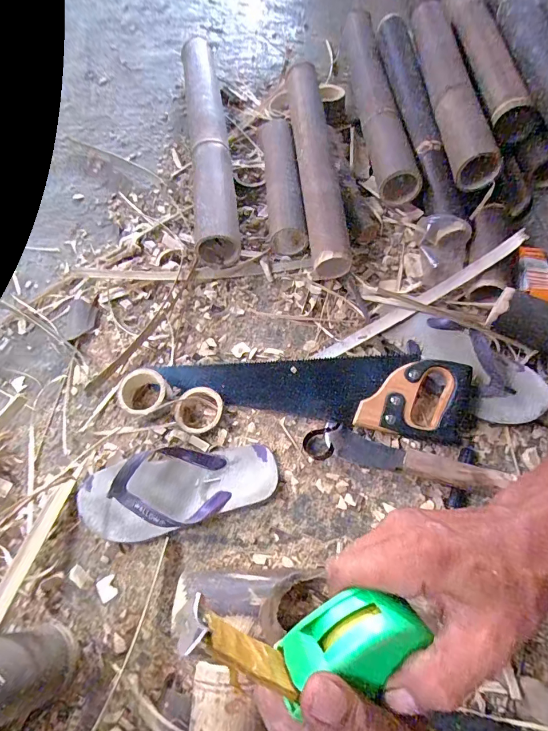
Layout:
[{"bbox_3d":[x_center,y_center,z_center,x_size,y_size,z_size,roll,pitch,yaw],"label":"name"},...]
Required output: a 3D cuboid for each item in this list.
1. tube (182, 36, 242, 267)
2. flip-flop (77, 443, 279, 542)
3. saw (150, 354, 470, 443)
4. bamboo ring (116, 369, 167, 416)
[{"bbox_3d":[-0.134,-0.465,0.793,0.077,0.077,0.624,-7,61,-2],"label":"tube"},{"bbox_3d":[-0.123,0.154,0.496,0.249,0.047,0.101,-12,62,-5],"label":"flip-flop"},{"bbox_3d":[0.050,0.020,0.553,0.439,0.042,0.120,10,62,7],"label":"saw"},{"bbox_3d":[-0.187,0.043,0.566,0.066,0.040,0.066,-1,61,1],"label":"bamboo ring"}]

